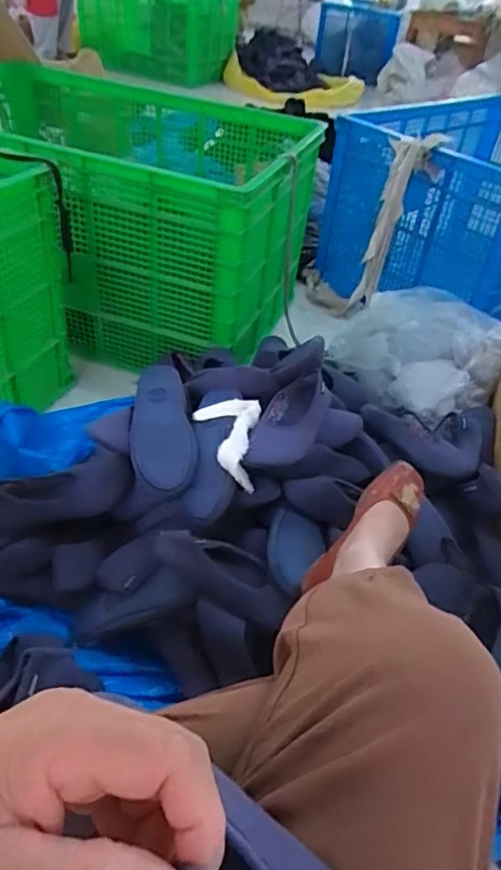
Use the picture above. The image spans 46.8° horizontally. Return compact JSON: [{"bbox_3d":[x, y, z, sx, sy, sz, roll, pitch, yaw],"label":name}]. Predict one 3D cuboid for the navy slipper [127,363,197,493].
[{"bbox_3d":[-0.147,-0.018,0.947,0.098,0.062,0.238,-4,67,-13],"label":"navy slipper"}]

